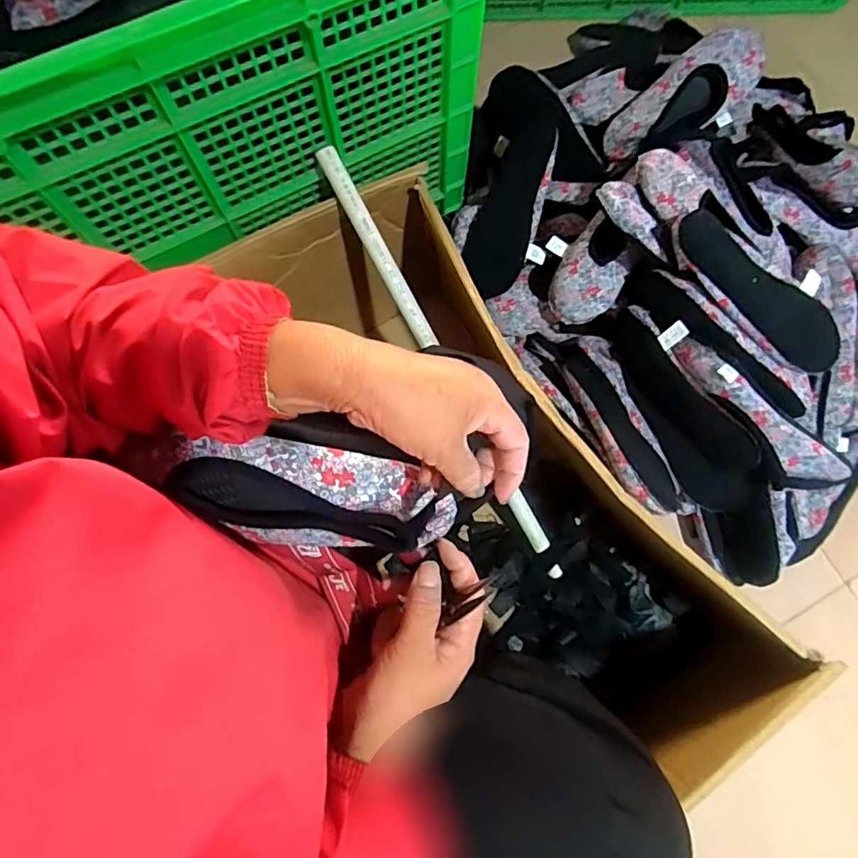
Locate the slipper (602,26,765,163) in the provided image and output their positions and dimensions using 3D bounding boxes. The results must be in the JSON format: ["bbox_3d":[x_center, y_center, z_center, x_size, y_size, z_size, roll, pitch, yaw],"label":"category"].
[{"bbox_3d":[0.369,-0.476,0.796,0.247,0.059,0.101,-32,76,7],"label":"slipper"}]

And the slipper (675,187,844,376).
[{"bbox_3d":[0.400,-0.164,0.669,0.260,0.037,0.085,39,78,-6],"label":"slipper"}]

